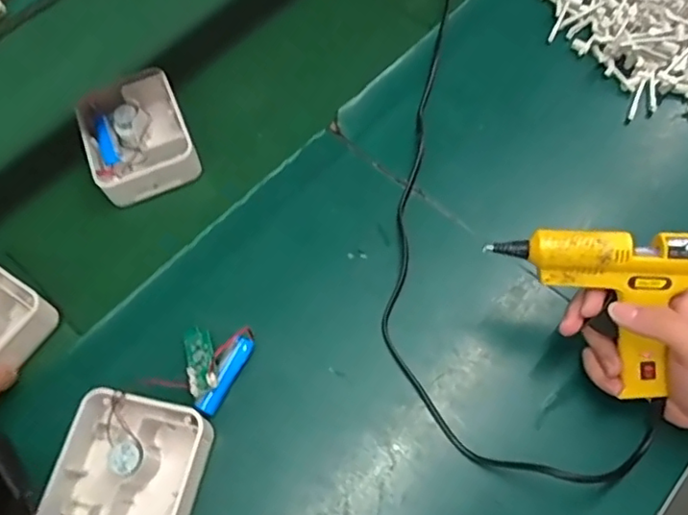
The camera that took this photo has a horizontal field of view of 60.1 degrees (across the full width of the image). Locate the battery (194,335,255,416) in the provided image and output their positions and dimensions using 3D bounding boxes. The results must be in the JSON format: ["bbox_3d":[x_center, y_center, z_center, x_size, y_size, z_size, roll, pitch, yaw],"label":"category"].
[{"bbox_3d":[-0.096,0.097,0.490,0.015,0.020,0.068,24,68,14],"label":"battery"}]

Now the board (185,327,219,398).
[{"bbox_3d":[-0.120,0.084,0.496,0.022,0.012,0.067,-18,44,-5],"label":"board"}]

